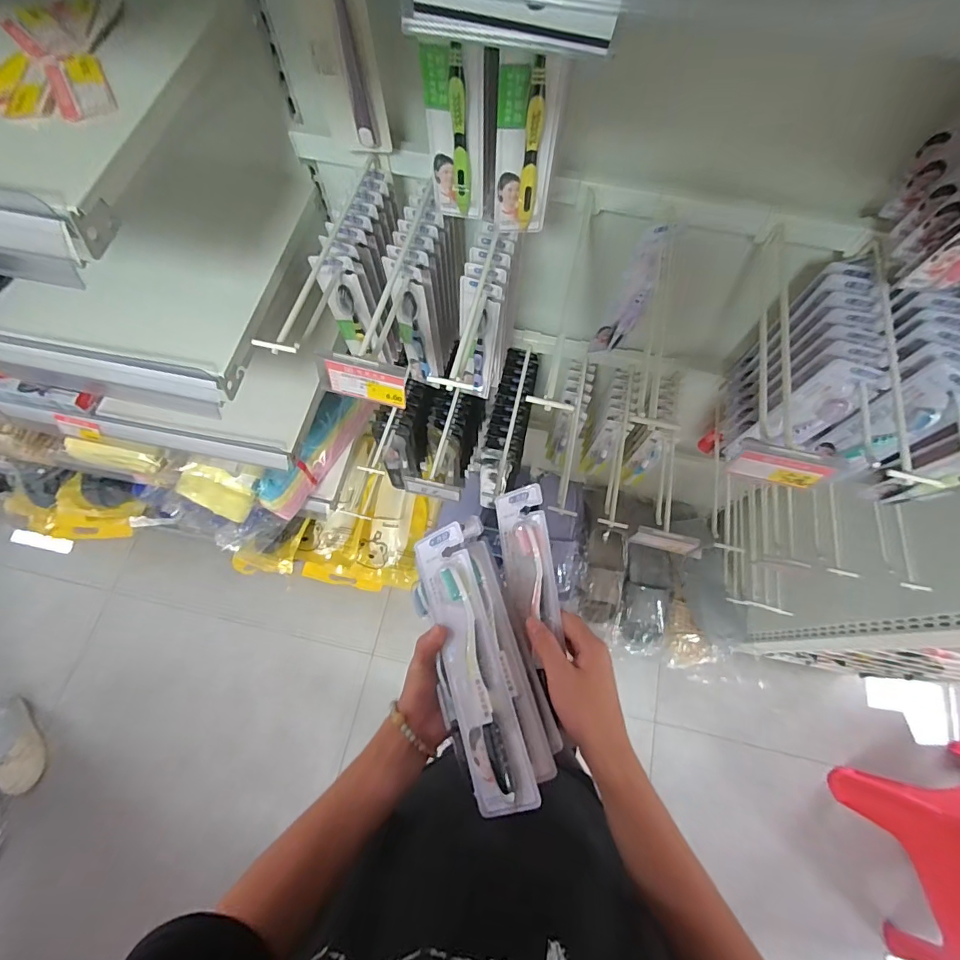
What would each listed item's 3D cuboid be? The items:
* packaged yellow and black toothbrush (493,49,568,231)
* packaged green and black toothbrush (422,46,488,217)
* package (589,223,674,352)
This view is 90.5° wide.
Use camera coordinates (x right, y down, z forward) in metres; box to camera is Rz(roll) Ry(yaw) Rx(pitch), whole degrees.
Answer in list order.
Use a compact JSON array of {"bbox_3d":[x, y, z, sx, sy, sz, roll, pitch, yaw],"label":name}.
[{"bbox_3d":[0.035,-0.246,0.364,0.045,0.133,0.014,-2,70,-2],"label":"packaged yellow and black toothbrush"},{"bbox_3d":[-0.018,-0.264,0.374,0.043,0.128,0.015,2,70,0],"label":"packaged green and black toothbrush"},{"bbox_3d":[0.195,-0.237,0.615,0.047,0.229,0.025,28,72,9],"label":"package"}]

